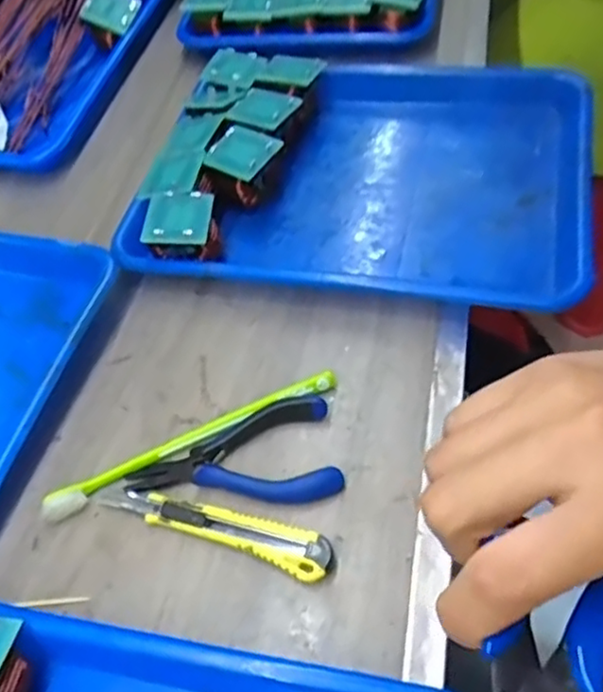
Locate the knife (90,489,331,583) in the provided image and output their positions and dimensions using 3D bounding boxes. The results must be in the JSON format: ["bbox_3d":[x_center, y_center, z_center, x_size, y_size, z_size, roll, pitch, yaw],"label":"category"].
[{"bbox_3d":[-0.049,0.099,0.369,0.138,0.017,0.023,14,58,18],"label":"knife"}]

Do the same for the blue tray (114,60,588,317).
[{"bbox_3d":[0.054,-0.139,0.505,0.313,0.051,0.271,9,56,15],"label":"blue tray"}]

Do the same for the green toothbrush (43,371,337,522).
[{"bbox_3d":[-0.065,0.058,0.401,0.187,0.016,0.015,-25,55,-9],"label":"green toothbrush"}]

